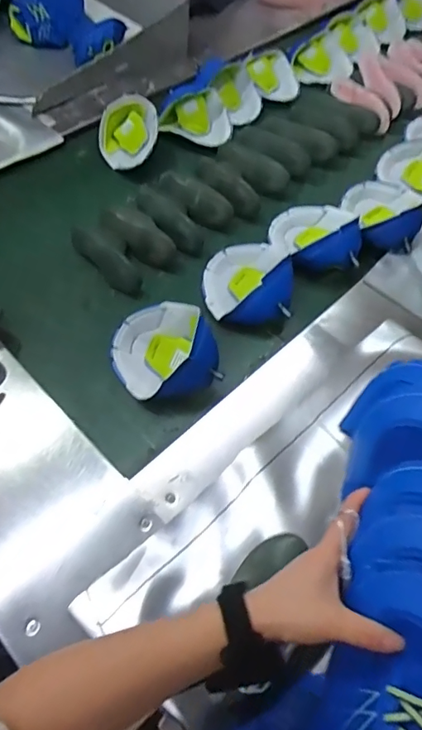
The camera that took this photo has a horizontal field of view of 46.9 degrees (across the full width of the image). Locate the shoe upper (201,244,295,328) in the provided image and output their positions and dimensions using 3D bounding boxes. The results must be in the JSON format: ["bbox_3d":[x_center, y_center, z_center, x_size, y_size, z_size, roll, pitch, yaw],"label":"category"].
[{"bbox_3d":[0.069,-0.168,0.930,0.163,0.080,0.181,0,59,-3],"label":"shoe upper"}]

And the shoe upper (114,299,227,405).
[{"bbox_3d":[-0.083,-0.039,0.825,0.173,0.092,0.189,-10,61,-9],"label":"shoe upper"}]

